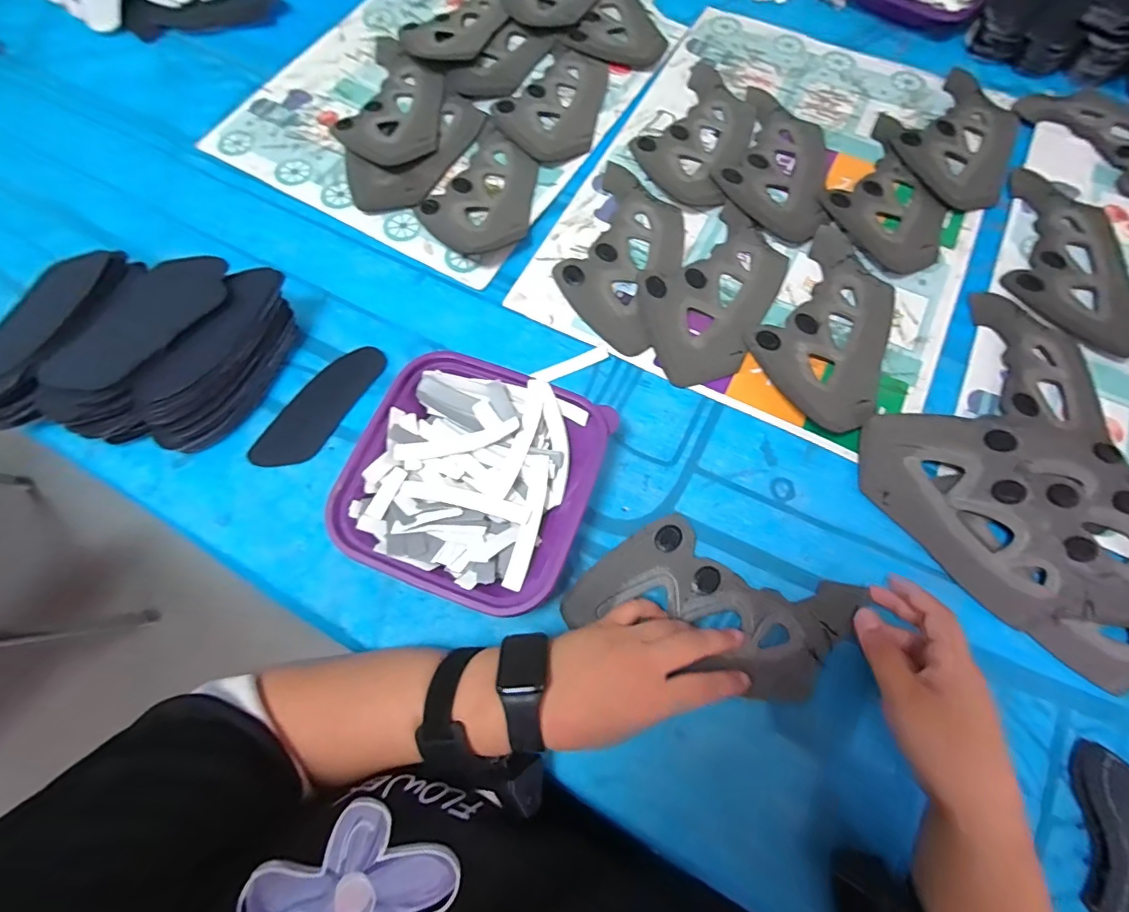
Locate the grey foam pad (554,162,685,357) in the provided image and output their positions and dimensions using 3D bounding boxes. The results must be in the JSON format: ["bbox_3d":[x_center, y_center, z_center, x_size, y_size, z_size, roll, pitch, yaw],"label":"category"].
[{"bbox_3d":[0.060,-0.202,0.485,0.108,0.010,0.205,20,70,9],"label":"grey foam pad"}]

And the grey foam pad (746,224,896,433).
[{"bbox_3d":[0.250,-0.119,0.448,0.120,0.014,0.189,35,73,14],"label":"grey foam pad"}]

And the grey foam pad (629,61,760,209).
[{"bbox_3d":[0.152,-0.368,0.545,0.112,0.008,0.218,21,70,10],"label":"grey foam pad"}]

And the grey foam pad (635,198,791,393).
[{"bbox_3d":[0.139,-0.161,0.466,0.115,0.015,0.200,27,71,12],"label":"grey foam pad"}]

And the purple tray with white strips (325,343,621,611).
[{"bbox_3d":[-0.071,0.019,0.390,0.178,0.048,0.177,19,70,9],"label":"purple tray with white strips"}]

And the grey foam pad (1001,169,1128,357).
[{"bbox_3d":[0.500,-0.196,0.473,0.122,0.004,0.195,21,70,10],"label":"grey foam pad"}]

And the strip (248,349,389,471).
[{"bbox_3d":[-0.216,-0.045,0.432,0.052,0.005,0.136,28,71,12],"label":"strip"}]

